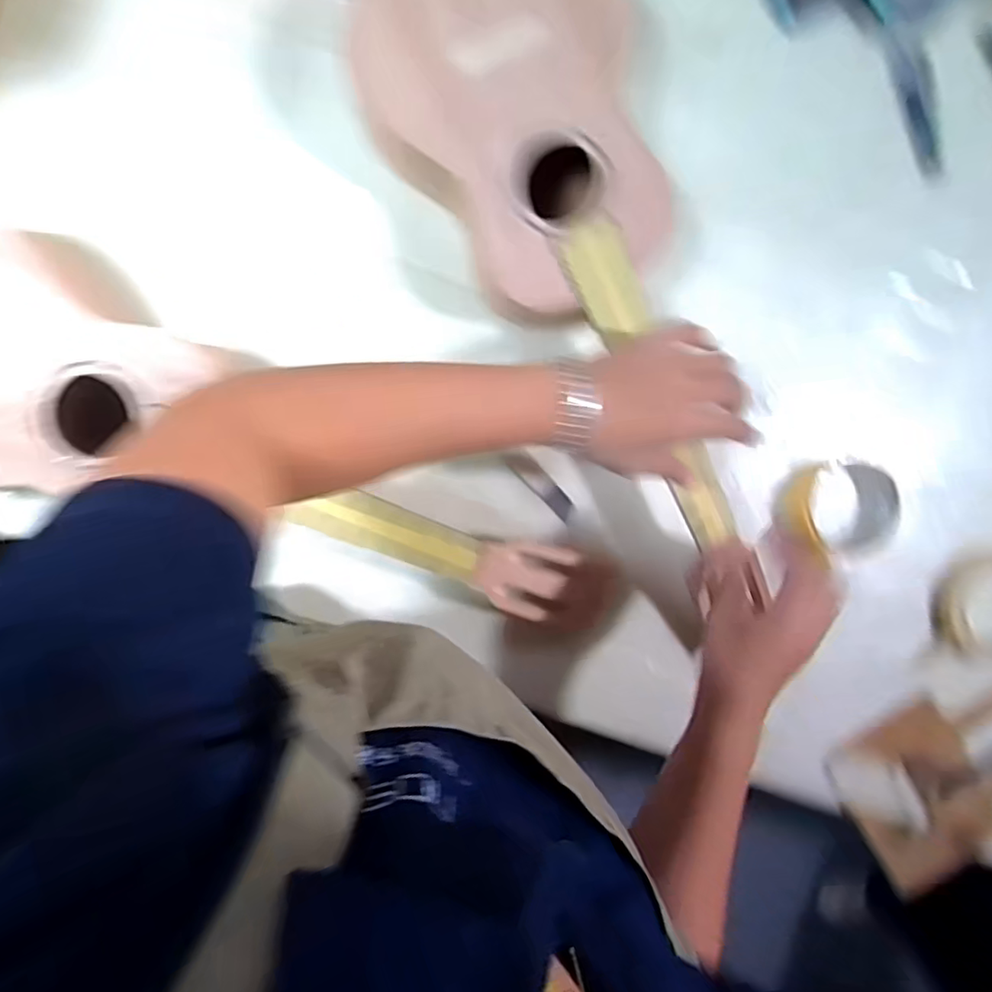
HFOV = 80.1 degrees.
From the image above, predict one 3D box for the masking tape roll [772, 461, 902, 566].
[{"bbox_3d":[0.290,0.013,0.507,0.094,0.037,0.079,-3,95,-4],"label":"masking tape roll"}]

